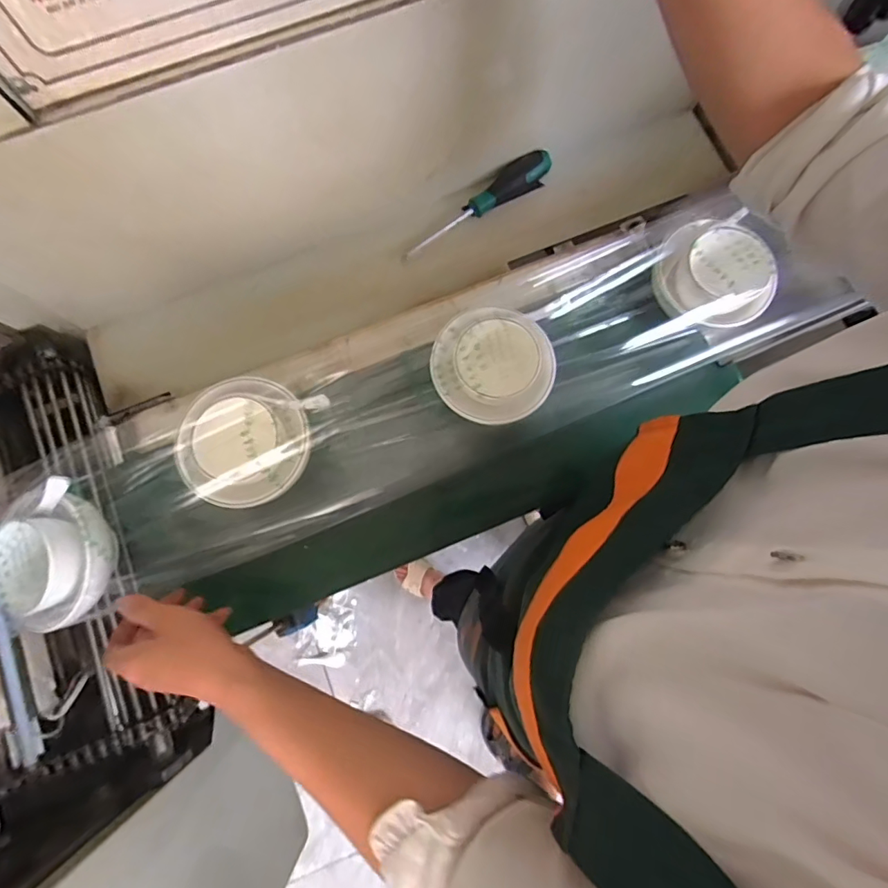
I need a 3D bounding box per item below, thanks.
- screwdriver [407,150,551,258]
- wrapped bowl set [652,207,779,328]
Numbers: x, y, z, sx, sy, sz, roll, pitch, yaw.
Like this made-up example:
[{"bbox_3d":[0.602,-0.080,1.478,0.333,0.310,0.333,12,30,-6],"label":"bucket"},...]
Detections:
[{"bbox_3d":[0.040,-0.284,0.567,0.192,0.026,0.032,-32,81,-6],"label":"screwdriver"},{"bbox_3d":[0.255,-0.163,0.453,0.102,0.035,0.103,0,80,-1],"label":"wrapped bowl set"}]

